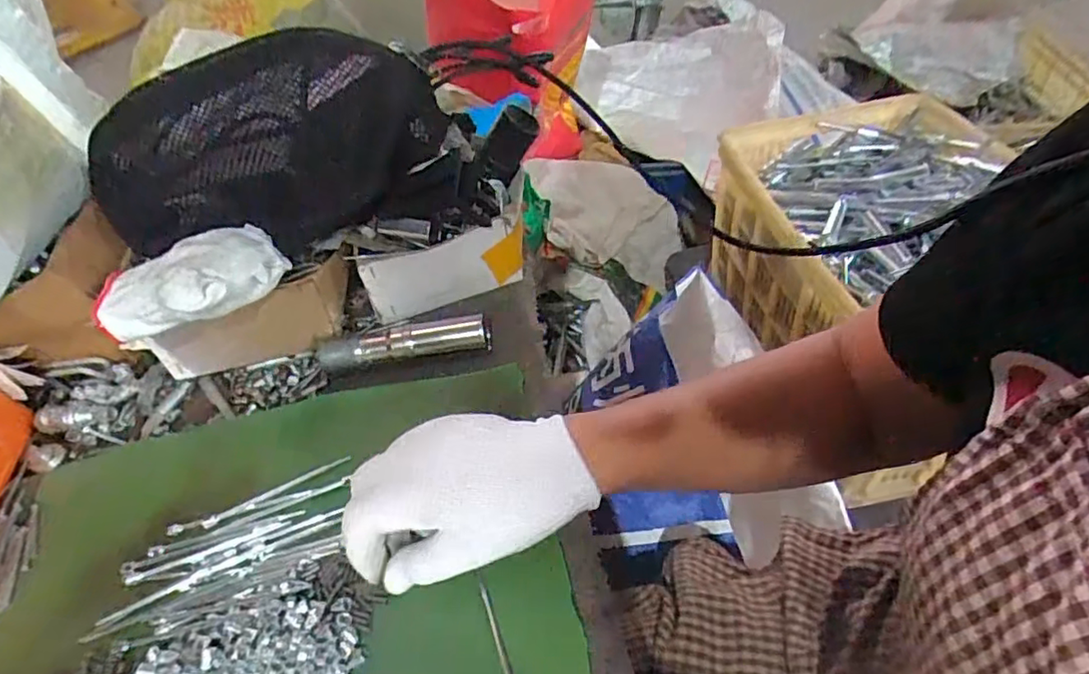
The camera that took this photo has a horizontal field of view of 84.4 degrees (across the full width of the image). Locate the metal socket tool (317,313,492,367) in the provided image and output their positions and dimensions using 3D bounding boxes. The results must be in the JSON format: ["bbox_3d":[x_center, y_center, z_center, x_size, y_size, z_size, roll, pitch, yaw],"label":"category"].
[{"bbox_3d":[-0.102,0.005,0.436,0.124,0.027,0.023,-7,47,0],"label":"metal socket tool"}]

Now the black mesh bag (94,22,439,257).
[{"bbox_3d":[-0.197,-0.136,0.424,0.248,0.104,0.089,-17,46,-8],"label":"black mesh bag"}]

